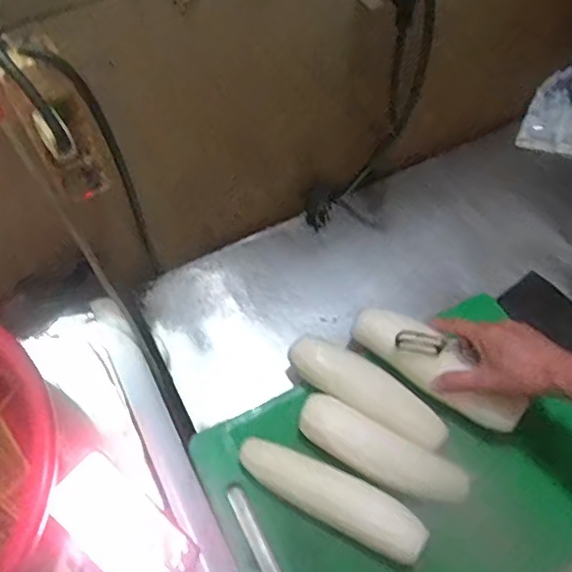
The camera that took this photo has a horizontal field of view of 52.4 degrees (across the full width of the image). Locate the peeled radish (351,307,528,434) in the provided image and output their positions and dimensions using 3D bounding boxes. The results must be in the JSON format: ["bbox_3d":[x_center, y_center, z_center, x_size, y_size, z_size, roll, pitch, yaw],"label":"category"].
[{"bbox_3d":[0.182,0.095,0.719,0.058,0.060,0.230,-38,54,-23],"label":"peeled radish"}]

